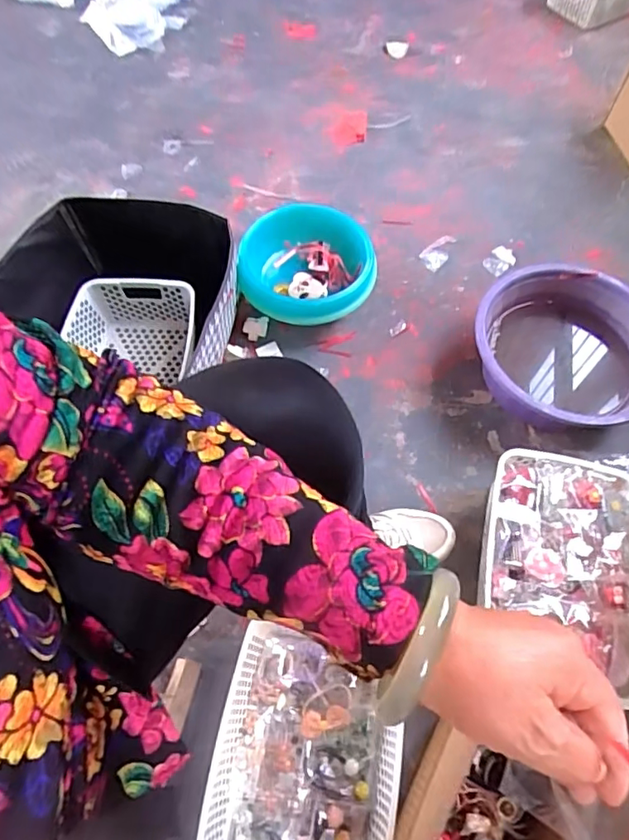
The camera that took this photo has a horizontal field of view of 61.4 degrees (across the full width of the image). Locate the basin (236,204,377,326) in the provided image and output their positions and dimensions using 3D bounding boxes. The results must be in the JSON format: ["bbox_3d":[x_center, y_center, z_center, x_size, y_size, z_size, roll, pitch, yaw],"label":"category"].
[{"bbox_3d":[-0.016,-0.257,0.934,0.226,0.116,0.208,0,64,0],"label":"basin"}]

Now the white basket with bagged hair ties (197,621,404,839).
[{"bbox_3d":[-0.015,0.400,0.608,0.189,0.093,0.269,8,64,4],"label":"white basket with bagged hair ties"}]

